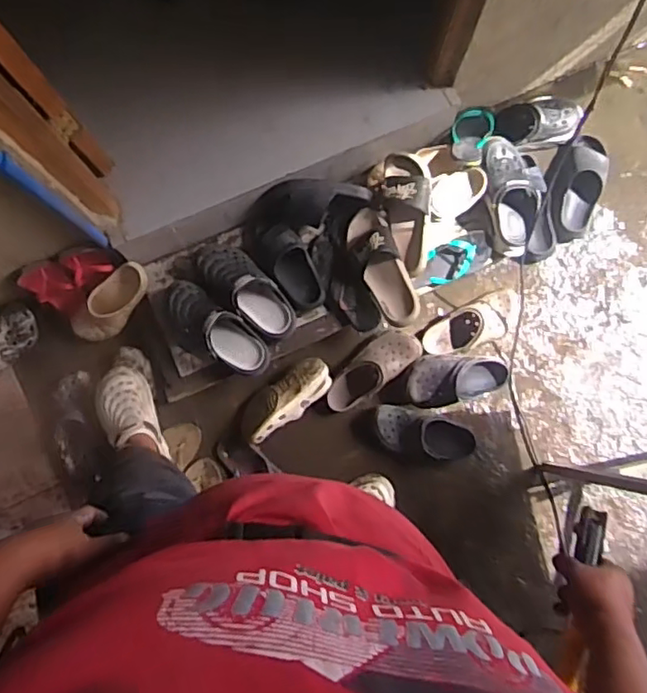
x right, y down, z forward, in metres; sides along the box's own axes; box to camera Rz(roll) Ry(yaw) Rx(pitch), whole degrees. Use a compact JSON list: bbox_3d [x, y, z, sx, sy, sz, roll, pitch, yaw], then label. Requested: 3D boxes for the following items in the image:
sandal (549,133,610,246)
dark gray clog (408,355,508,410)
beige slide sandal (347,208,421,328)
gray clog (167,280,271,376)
[{"bbox_3d":[0.683,-0.426,1.653,0.130,0.083,0.306,15,84,1],"label":"sandal"},{"bbox_3d":[0.346,0.084,1.588,0.273,0.090,0.131,-4,84,-1],"label":"dark gray clog"},{"bbox_3d":[0.145,-0.191,1.494,0.098,0.059,0.288,-23,84,-3],"label":"beige slide sandal"},{"bbox_3d":[-0.264,-0.037,1.511,0.297,0.114,0.122,35,84,3],"label":"gray clog"}]

